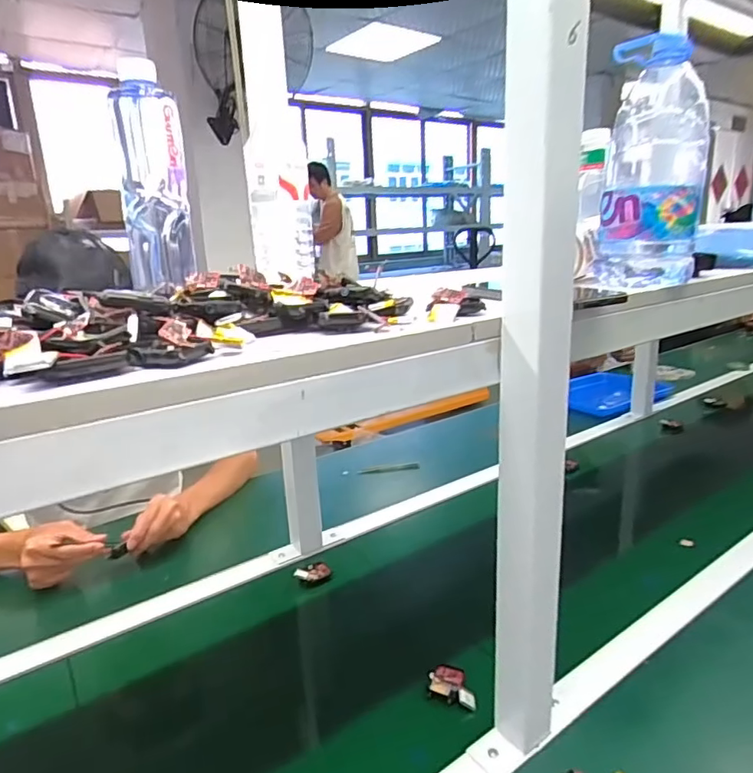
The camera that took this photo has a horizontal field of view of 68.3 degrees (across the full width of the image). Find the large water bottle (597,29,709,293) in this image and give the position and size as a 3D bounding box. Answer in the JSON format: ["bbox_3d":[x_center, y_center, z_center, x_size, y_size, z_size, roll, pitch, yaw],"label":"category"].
[{"bbox_3d":[0.279,-0.222,0.562,0.094,0.235,0.092,6,17,28],"label":"large water bottle"}]

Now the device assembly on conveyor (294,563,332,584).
[{"bbox_3d":[-0.097,0.280,0.833,0.055,0.024,0.026,-8,17,-21],"label":"device assembly on conveyor"}]

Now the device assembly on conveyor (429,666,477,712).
[{"bbox_3d":[0.085,0.331,0.616,0.055,0.009,0.044,4,17,23],"label":"device assembly on conveyor"}]

